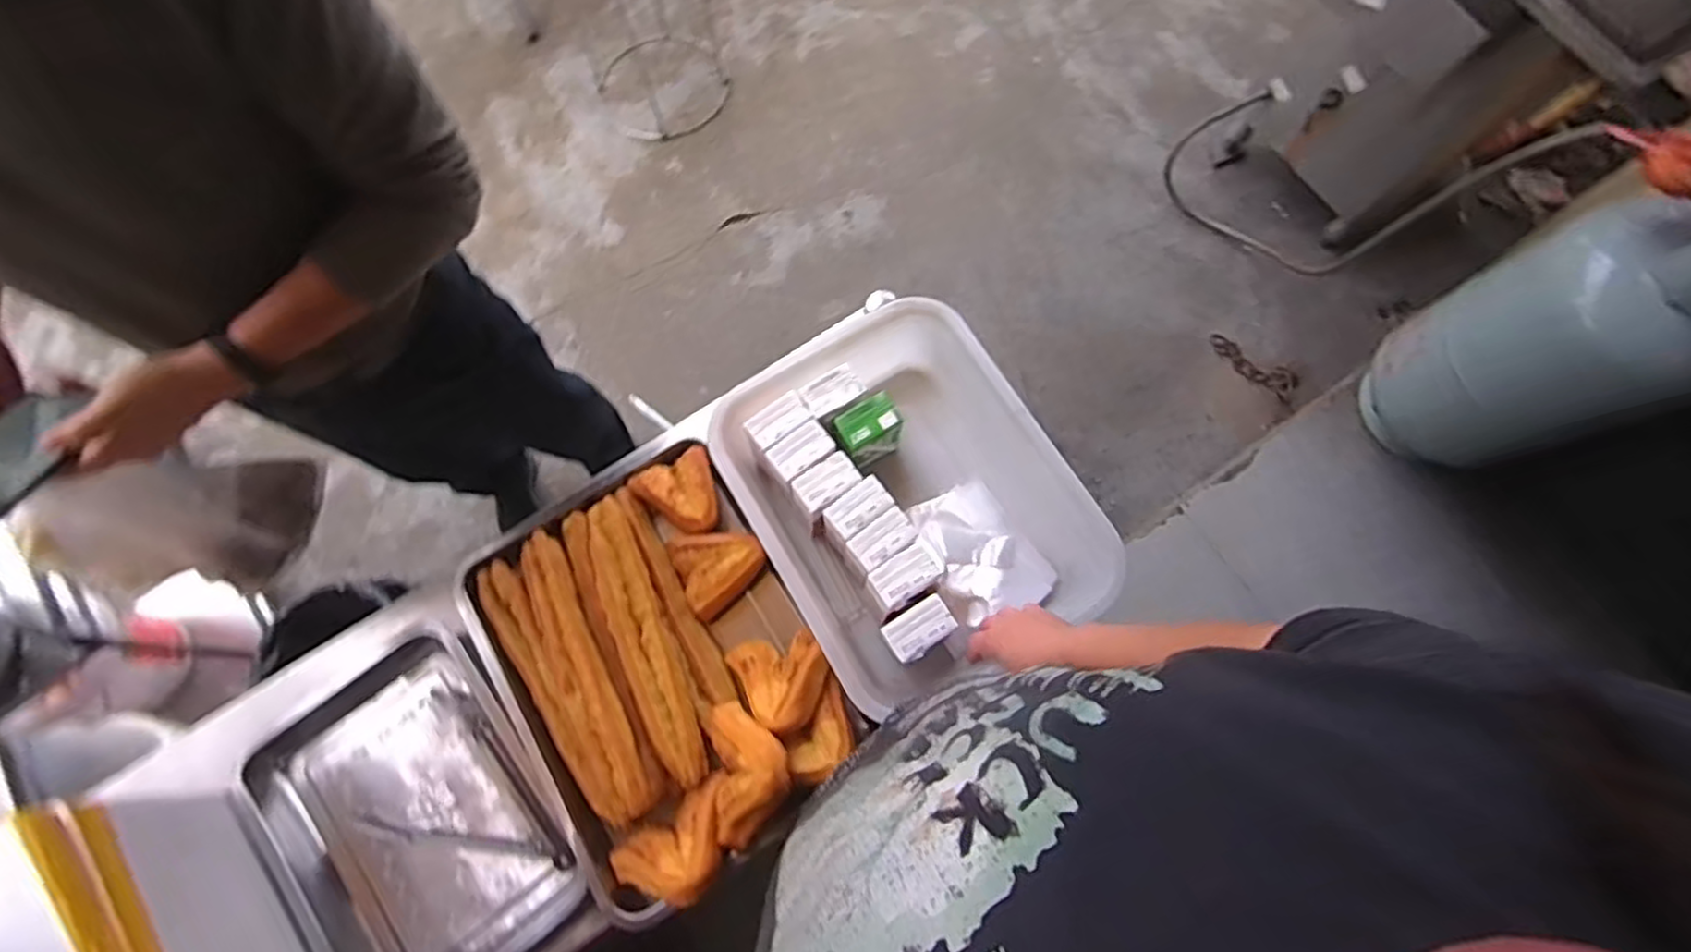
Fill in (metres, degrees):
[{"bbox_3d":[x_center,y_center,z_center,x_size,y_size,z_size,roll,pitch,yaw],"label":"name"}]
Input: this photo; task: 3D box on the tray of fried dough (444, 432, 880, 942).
[{"bbox_3d":[-0.202,0.192,0.781,0.315,0.107,0.429,-32,78,-8],"label":"tray of fried dough"}]

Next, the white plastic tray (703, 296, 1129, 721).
[{"bbox_3d":[0.063,0.027,0.820,0.310,0.119,0.385,-30,73,-7],"label":"white plastic tray"}]

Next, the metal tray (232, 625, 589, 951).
[{"bbox_3d":[-0.447,0.361,0.774,0.251,0.056,0.338,-37,74,-9],"label":"metal tray"}]

